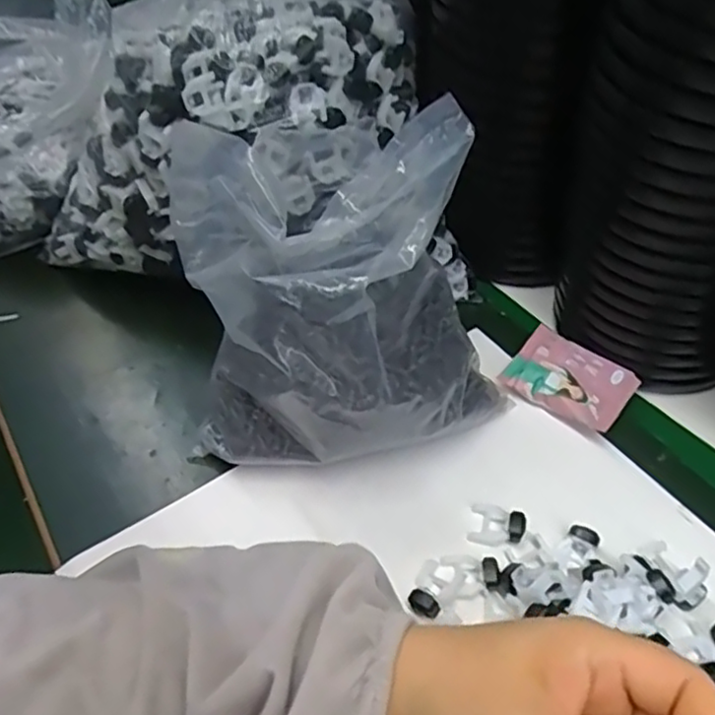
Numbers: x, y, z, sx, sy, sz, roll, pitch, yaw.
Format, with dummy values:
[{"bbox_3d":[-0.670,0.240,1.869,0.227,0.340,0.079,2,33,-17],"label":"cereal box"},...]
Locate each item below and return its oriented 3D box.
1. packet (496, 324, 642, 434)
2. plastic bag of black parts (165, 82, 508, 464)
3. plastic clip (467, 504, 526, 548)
[{"bbox_3d":[0.140,0.013,0.421,0.073,0.016,0.061,31,56,25],"label":"packet"},{"bbox_3d":[-0.008,-0.028,0.348,0.173,0.153,0.104,-9,49,-6],"label":"plastic bag of black parts"},{"bbox_3d":[0.078,0.092,0.356,0.029,0.009,0.021,10,50,10],"label":"plastic clip"}]

